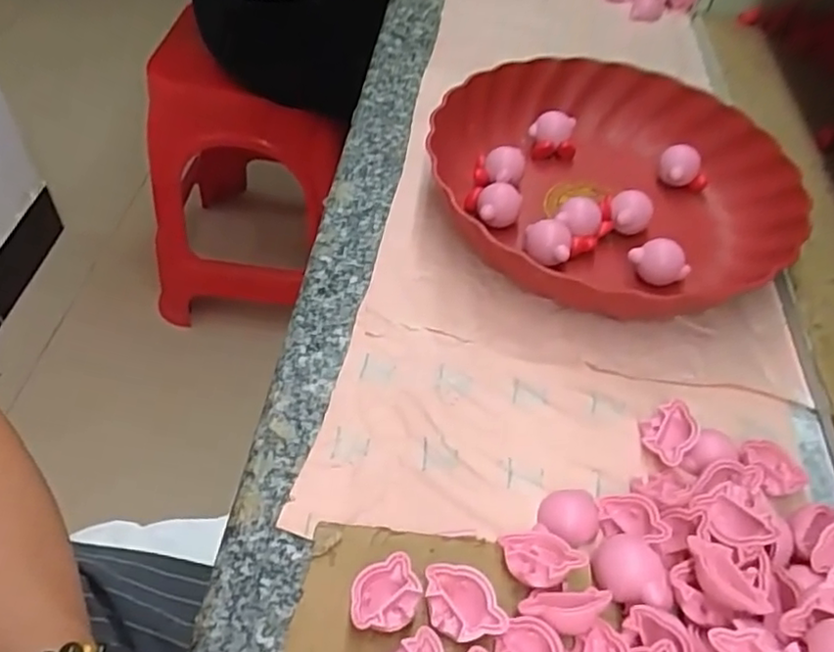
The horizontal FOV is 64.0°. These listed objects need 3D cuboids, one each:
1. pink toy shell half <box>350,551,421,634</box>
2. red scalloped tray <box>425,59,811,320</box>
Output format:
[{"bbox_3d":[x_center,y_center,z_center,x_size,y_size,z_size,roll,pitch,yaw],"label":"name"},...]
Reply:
[{"bbox_3d":[-0.013,0.115,0.283,0.033,0.016,0.027,-27,58,-25],"label":"pink toy shell half"},{"bbox_3d":[0.133,-0.105,0.458,0.236,0.050,0.212,2,50,-4],"label":"red scalloped tray"}]

